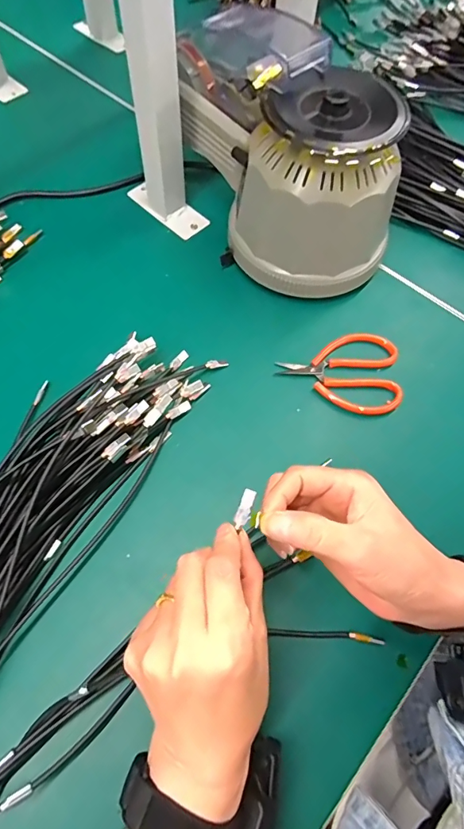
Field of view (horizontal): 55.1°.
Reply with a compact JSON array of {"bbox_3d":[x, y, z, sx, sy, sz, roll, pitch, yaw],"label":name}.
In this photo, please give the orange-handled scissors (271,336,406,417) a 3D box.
[{"bbox_3d":[0.099,-0.039,0.408,0.110,0.008,0.079,4,65,-1],"label":"orange-handled scissors"}]

